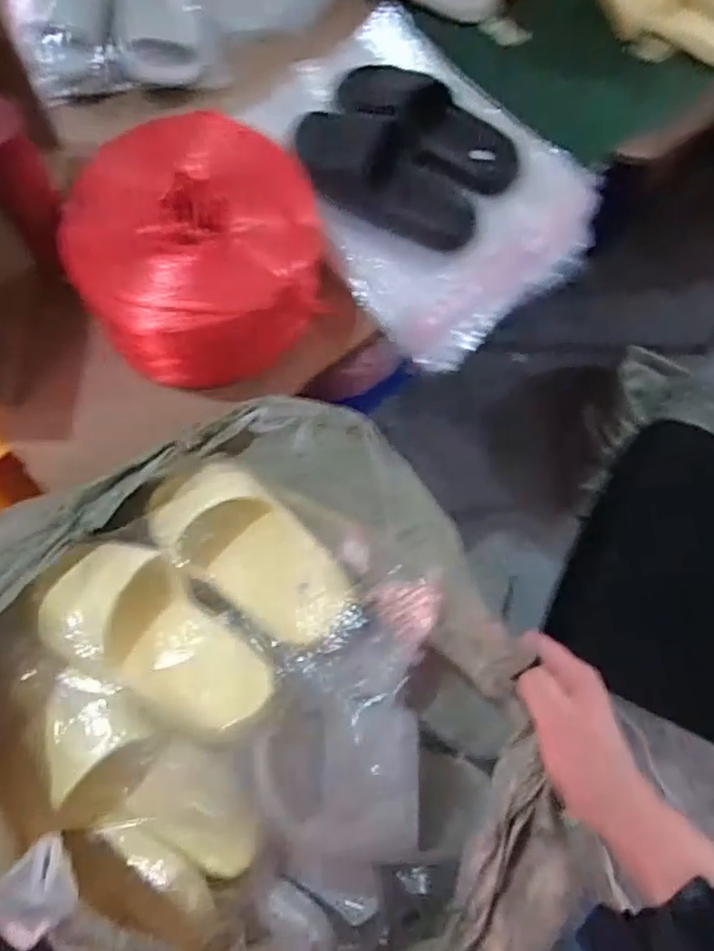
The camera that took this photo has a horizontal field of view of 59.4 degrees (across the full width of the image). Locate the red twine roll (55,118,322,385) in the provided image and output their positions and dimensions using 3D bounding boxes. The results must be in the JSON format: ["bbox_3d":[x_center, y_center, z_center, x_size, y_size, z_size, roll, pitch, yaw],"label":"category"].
[{"bbox_3d":[-0.176,-0.257,0.694,0.279,0.122,0.285,0,70,-1],"label":"red twine roll"}]

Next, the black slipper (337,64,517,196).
[{"bbox_3d":[0.095,-0.467,0.819,0.271,0.052,0.121,42,75,13],"label":"black slipper"}]

